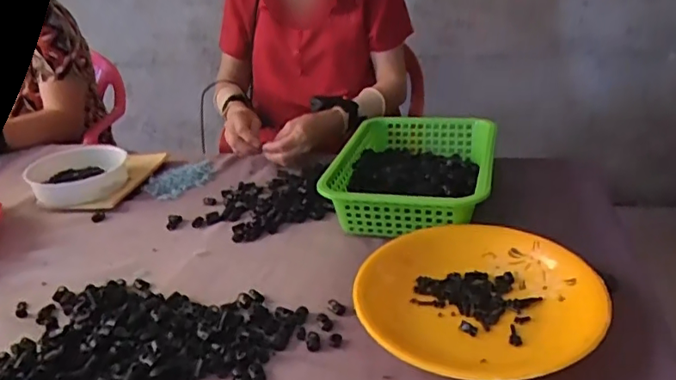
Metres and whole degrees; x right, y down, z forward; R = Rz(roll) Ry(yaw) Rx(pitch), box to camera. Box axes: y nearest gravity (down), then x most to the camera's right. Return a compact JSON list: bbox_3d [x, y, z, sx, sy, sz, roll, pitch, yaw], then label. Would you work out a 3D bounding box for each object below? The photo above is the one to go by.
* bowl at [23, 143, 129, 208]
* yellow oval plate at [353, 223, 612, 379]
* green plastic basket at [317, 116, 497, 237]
[{"bbox_3d":[-0.455,-0.022,0.939,0.162,0.063,0.158,-4,26,2],"label":"bowl"},{"bbox_3d":[0.149,0.111,0.554,0.222,0.060,0.234,10,30,29],"label":"yellow oval plate"},{"bbox_3d":[0.121,-0.033,0.816,0.195,0.088,0.329,5,28,20],"label":"green plastic basket"}]

